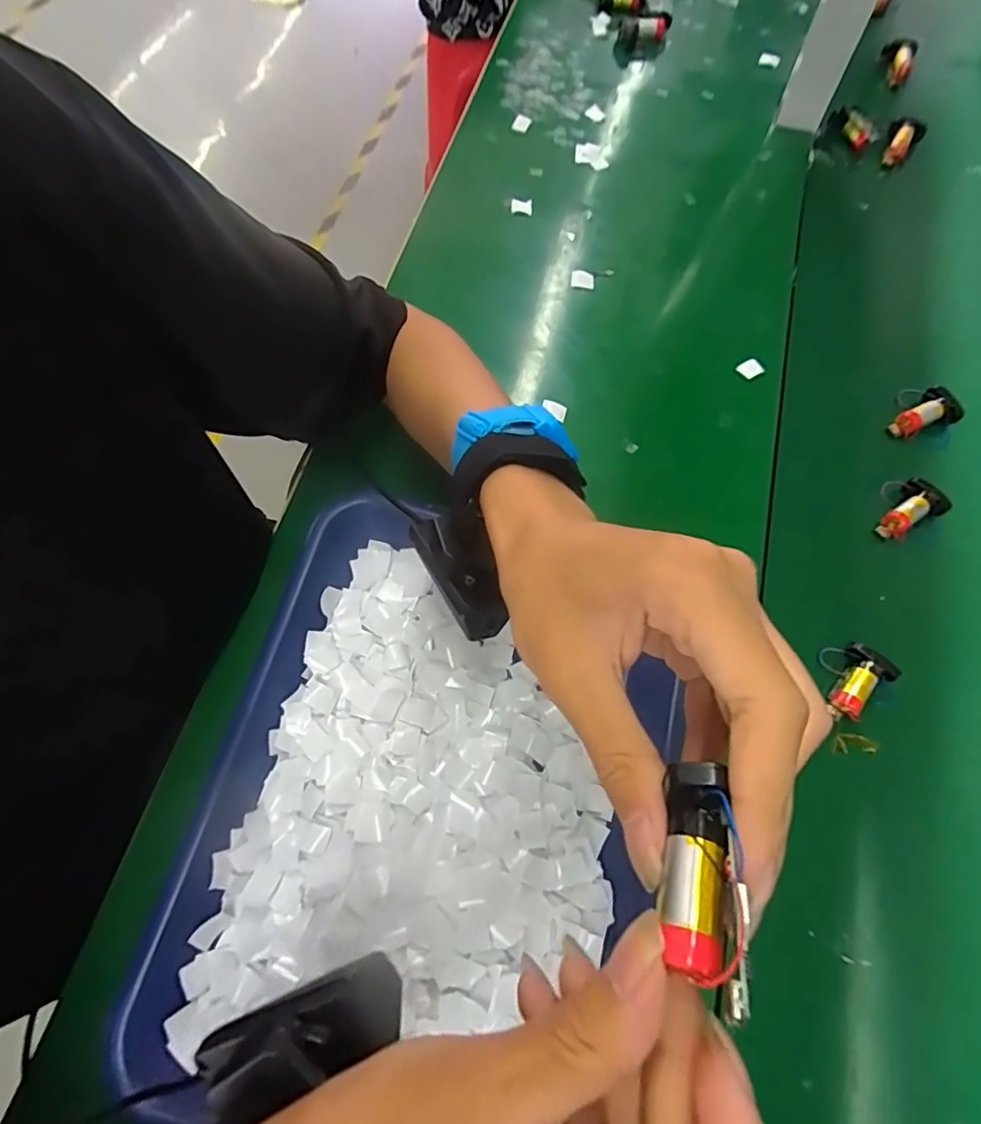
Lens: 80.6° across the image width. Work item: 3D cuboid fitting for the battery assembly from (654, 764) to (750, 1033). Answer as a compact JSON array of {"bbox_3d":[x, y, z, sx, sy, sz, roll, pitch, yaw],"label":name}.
[{"bbox_3d":[0.050,0.076,0.138,0.017,0.014,0.049,7,57,3],"label":"battery assembly"}]

